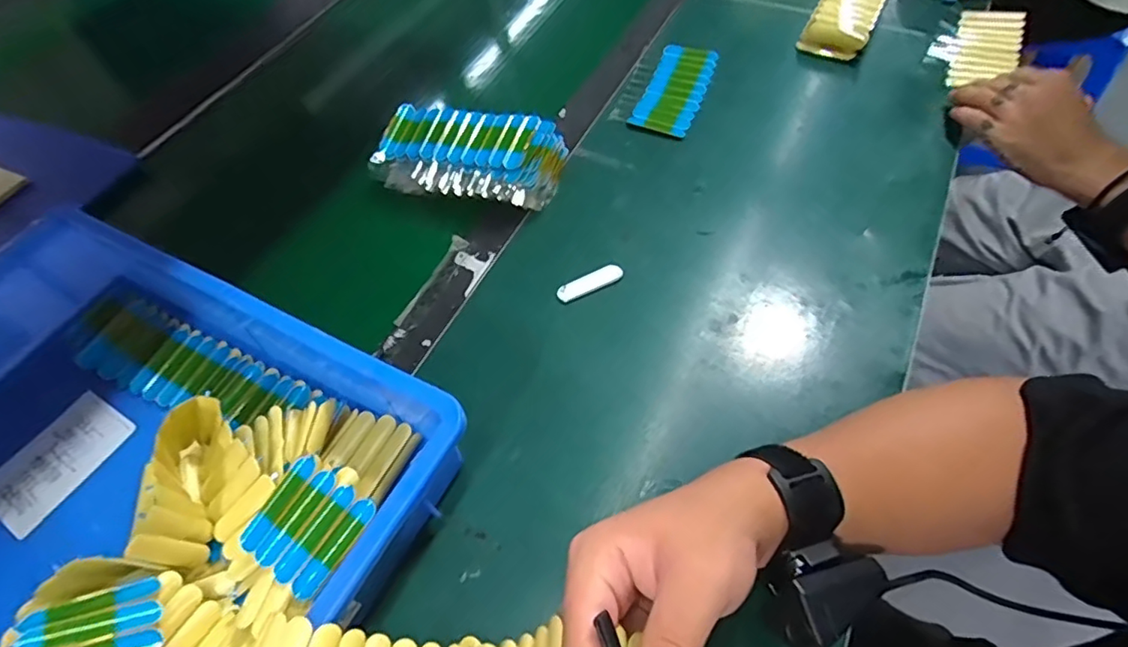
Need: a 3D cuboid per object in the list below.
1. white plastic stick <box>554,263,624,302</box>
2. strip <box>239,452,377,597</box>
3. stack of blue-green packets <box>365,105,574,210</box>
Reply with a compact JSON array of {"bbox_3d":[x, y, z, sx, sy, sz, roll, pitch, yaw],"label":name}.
[{"bbox_3d":[0.022,-0.036,0.499,0.061,0.006,0.017,-25,59,-11],"label":"white plastic stick"},{"bbox_3d":[-0.155,0.122,0.343,0.059,0.006,0.062,33,70,9],"label":"strip"},{"bbox_3d":[-0.097,-0.161,0.556,0.182,0.060,0.097,9,58,10],"label":"stack of blue-green packets"}]

